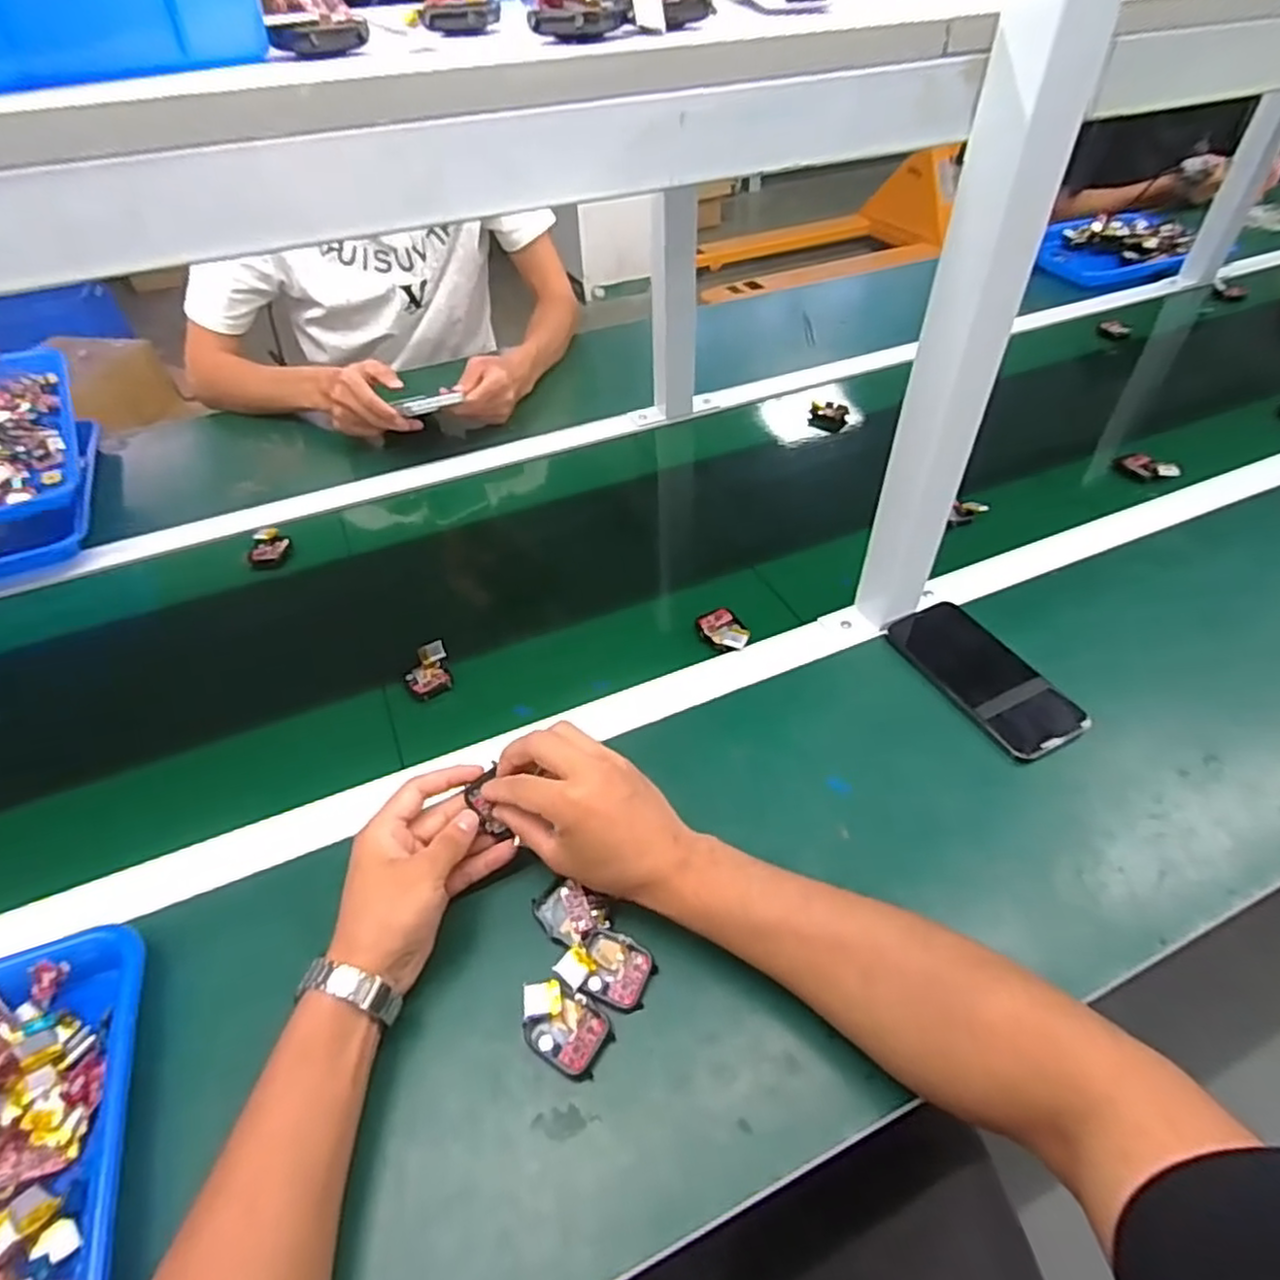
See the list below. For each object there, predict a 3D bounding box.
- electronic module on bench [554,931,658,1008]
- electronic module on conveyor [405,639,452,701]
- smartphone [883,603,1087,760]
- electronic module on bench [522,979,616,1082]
[{"bbox_3d":[-0.019,0.200,0.429,0.055,0.013,0.038,11,48,13],"label":"electronic module on bench"},{"bbox_3d":[-0.187,0.027,0.612,0.037,0.017,0.049,-15,47,-12],"label":"electronic module on conveyor"},{"bbox_3d":[0.288,0.026,0.585,0.077,0.010,0.161,-23,49,-18],"label":"smartphone"},{"bbox_3d":[-0.046,0.226,0.410,0.055,0.016,0.037,25,52,24],"label":"electronic module on bench"}]

